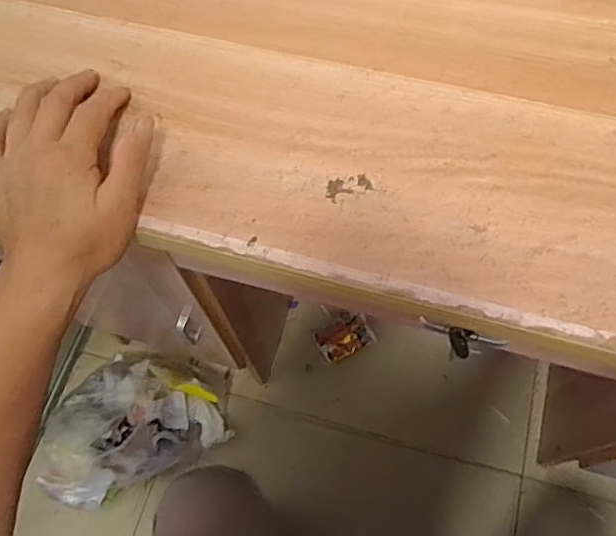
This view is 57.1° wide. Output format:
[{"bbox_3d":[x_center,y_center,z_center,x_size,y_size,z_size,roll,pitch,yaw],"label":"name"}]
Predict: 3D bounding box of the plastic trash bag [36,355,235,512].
[{"bbox_3d":[-0.299,0.242,0.917,0.273,0.139,0.196,-27,67,-8],"label":"plastic trash bag"}]

